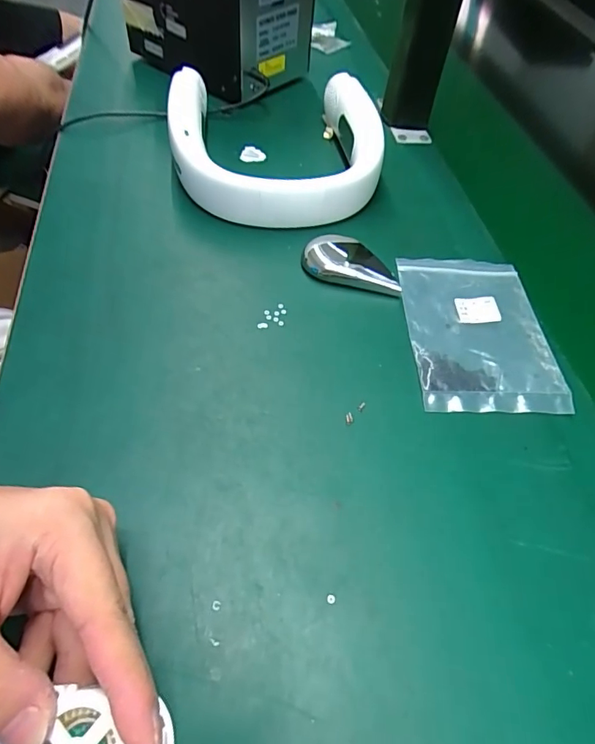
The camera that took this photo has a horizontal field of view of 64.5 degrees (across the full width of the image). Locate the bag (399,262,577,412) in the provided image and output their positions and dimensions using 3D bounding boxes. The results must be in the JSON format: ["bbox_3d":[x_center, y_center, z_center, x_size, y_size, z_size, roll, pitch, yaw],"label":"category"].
[{"bbox_3d":[0.133,-0.033,0.352,0.099,0.007,0.146,1,54,0],"label":"bag"}]

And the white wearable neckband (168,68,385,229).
[{"bbox_3d":[-0.020,-0.208,0.436,0.189,0.057,0.182,-6,55,-9],"label":"white wearable neckband"}]

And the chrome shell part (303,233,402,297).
[{"bbox_3d":[0.045,-0.089,0.382,0.078,0.014,0.048,12,54,4],"label":"chrome shell part"}]

